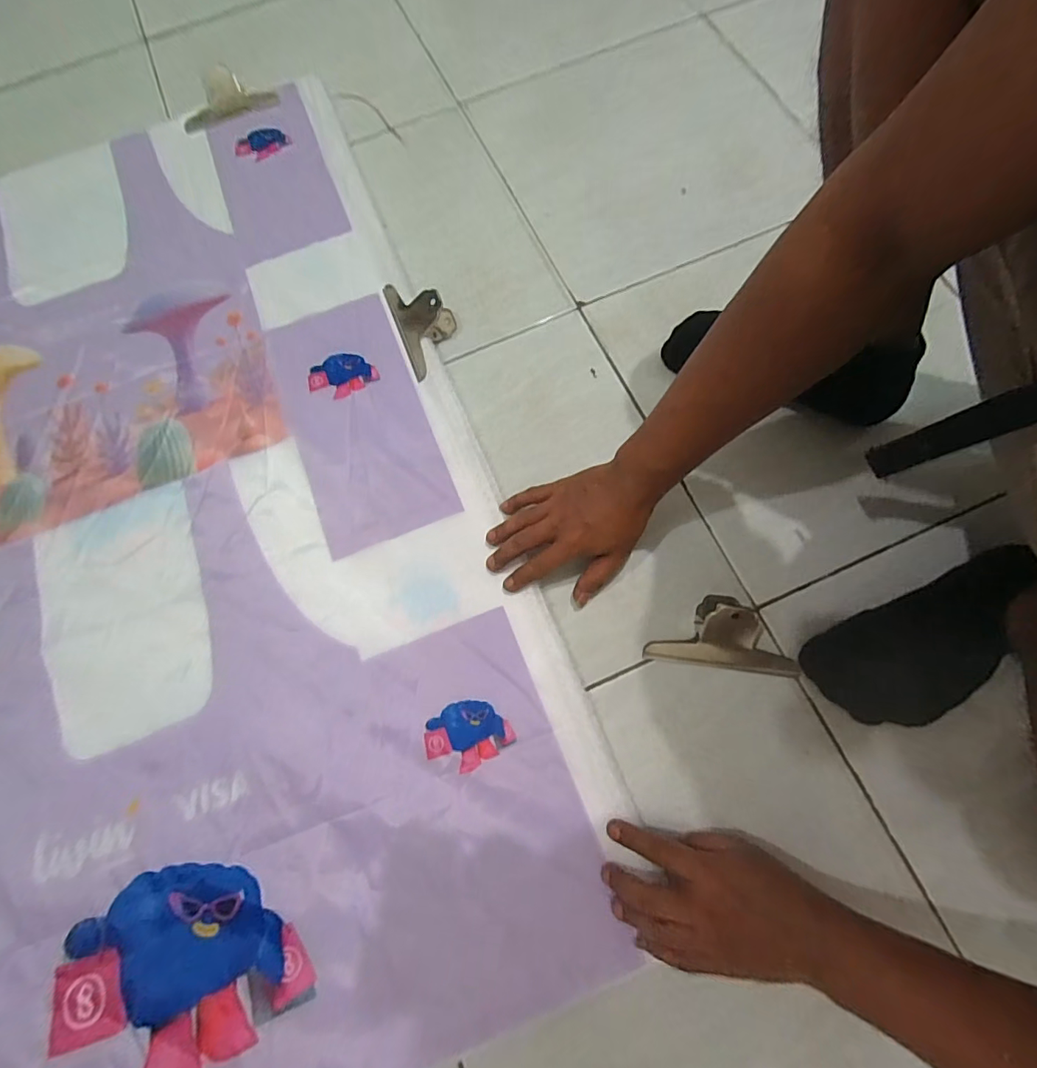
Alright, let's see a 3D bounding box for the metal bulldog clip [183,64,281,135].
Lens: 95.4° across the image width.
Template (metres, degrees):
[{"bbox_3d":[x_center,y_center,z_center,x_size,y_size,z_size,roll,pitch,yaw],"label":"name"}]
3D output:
[{"bbox_3d":[-0.417,-0.624,0.667,0.137,0.032,0.064,-19,74,-4],"label":"metal bulldog clip"}]

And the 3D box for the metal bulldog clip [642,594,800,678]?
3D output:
[{"bbox_3d":[0.194,0.090,0.440,0.136,0.043,0.068,7,74,3],"label":"metal bulldog clip"}]

